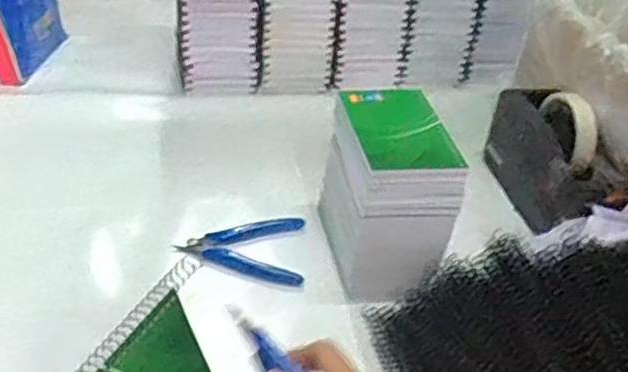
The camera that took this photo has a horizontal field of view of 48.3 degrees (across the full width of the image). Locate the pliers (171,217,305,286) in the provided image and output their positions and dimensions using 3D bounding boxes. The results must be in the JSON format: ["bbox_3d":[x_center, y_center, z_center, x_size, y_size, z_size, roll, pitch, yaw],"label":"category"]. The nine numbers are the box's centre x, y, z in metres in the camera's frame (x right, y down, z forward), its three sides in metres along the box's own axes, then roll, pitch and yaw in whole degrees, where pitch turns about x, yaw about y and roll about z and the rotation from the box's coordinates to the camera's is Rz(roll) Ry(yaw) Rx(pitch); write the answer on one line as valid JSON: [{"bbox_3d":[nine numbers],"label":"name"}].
[{"bbox_3d":[-0.064,0.056,0.638,0.107,0.011,0.080,4,35,-3],"label":"pliers"}]

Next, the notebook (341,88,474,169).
[{"bbox_3d":[0.072,-0.049,0.588,0.073,0.006,0.111,-10,47,-10],"label":"notebook"}]

